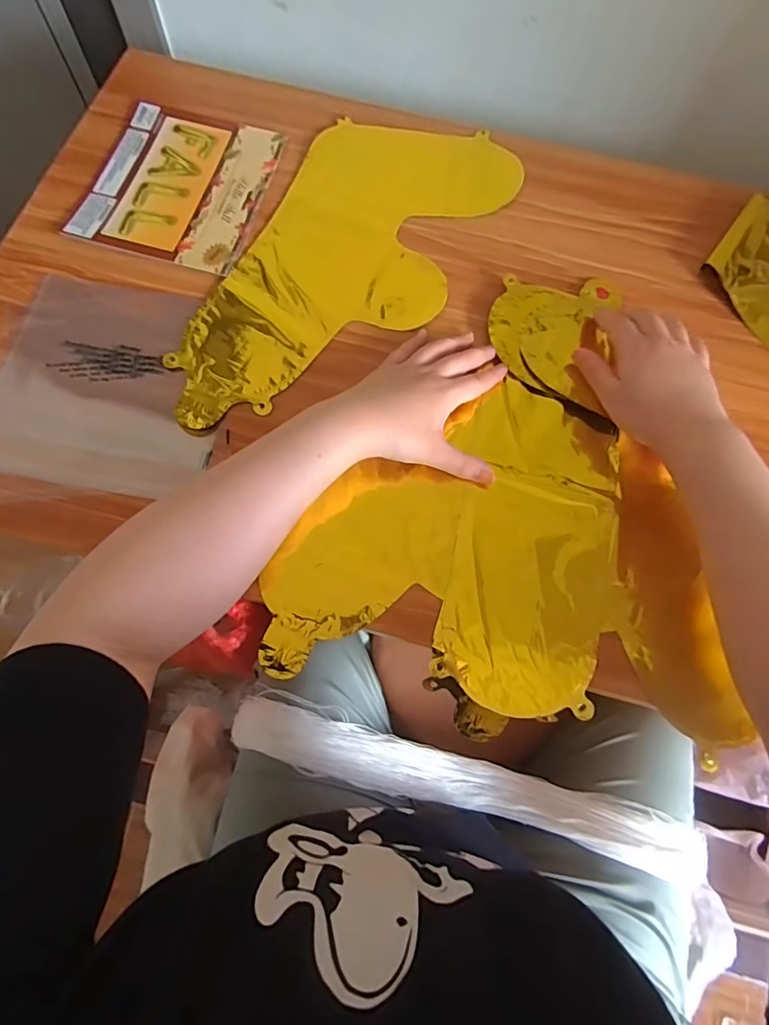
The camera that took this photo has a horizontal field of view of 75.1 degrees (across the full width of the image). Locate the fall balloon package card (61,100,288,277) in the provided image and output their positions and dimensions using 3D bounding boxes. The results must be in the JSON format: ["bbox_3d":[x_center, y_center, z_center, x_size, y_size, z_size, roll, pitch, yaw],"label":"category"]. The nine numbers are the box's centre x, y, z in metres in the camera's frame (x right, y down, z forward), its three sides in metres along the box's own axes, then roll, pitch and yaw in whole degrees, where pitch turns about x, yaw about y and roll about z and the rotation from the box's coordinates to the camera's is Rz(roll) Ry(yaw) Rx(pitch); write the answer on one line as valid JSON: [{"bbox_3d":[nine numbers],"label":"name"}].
[{"bbox_3d":[-0.205,-0.332,0.507,0.164,0.011,0.183,15,72,3],"label":"fall balloon package card"}]

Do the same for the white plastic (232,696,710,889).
[{"bbox_3d":[0.096,0.304,0.552,0.548,0.061,0.067,15,72,2],"label":"white plastic"}]

